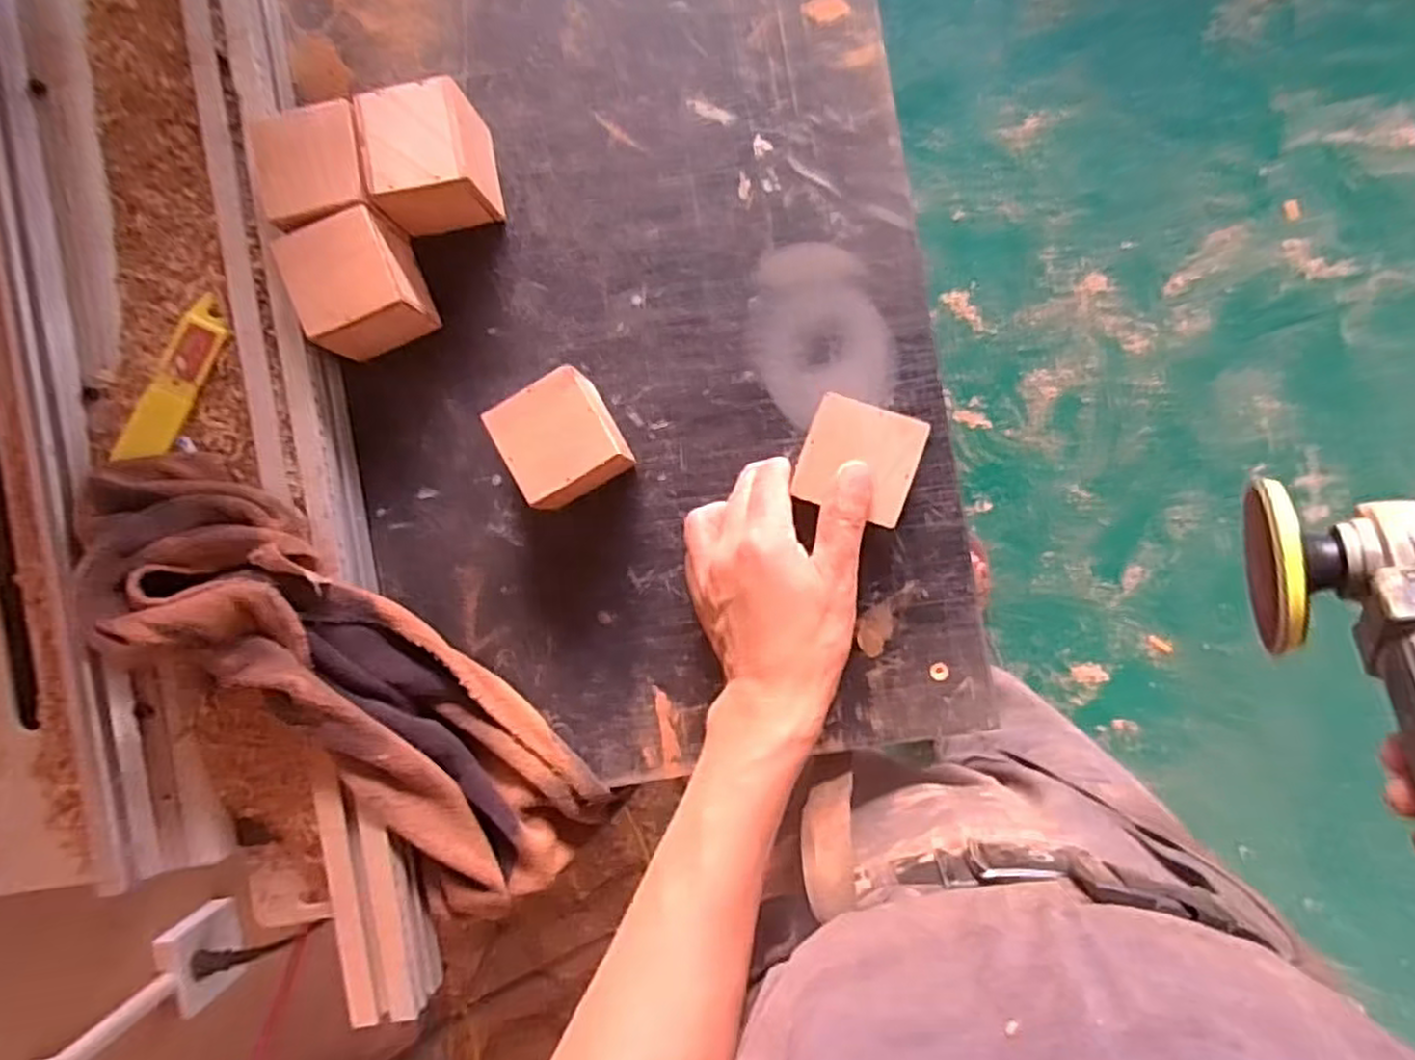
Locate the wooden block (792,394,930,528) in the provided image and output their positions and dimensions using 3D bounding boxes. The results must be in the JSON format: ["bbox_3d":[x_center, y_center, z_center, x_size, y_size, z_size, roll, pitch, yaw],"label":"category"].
[{"bbox_3d":[0.084,-0.038,0.412,0.060,0.012,0.059,18,91,3],"label":"wooden block"}]

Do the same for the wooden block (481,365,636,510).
[{"bbox_3d":[-0.085,-0.051,0.451,0.061,0.062,0.066,-29,89,3],"label":"wooden block"}]

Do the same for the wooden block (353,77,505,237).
[{"bbox_3d":[-0.167,-0.222,0.456,0.062,0.061,0.066,-10,90,3],"label":"wooden block"}]

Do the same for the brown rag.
[{"bbox_3d":[-0.218,0.097,0.448,0.121,0.086,0.361,-44,102,2],"label":"brown rag"}]

